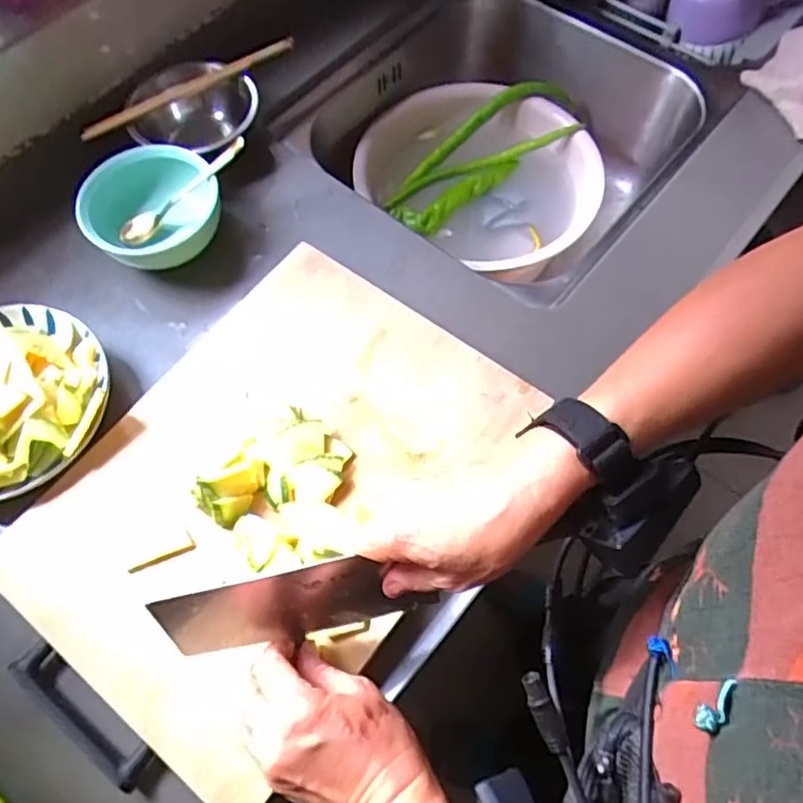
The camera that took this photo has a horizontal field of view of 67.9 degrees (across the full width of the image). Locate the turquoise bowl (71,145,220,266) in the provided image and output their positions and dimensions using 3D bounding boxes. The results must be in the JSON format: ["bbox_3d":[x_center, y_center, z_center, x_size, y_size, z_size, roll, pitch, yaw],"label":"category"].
[{"bbox_3d":[-0.236,-0.180,0.571,0.122,0.063,0.098,-33,69,-13],"label":"turquoise bowl"}]

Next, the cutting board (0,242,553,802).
[{"bbox_3d":[-0.095,0.057,0.465,0.284,0.028,0.372,32,69,16],"label":"cutting board"}]

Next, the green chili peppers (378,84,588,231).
[{"bbox_3d":[0.109,-0.331,0.800,0.287,0.075,0.107,-35,70,-13],"label":"green chili peppers"}]

